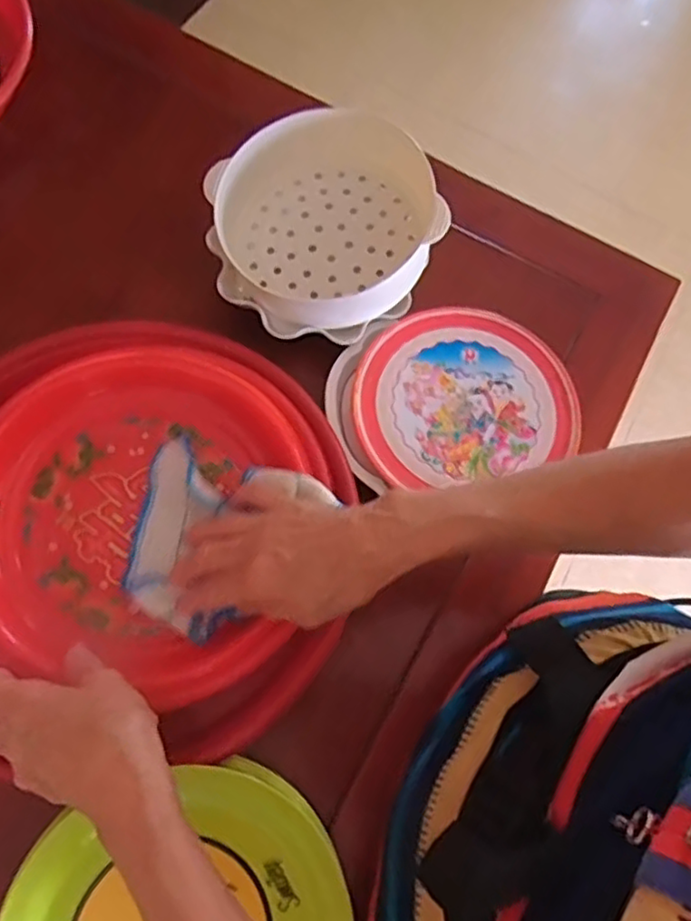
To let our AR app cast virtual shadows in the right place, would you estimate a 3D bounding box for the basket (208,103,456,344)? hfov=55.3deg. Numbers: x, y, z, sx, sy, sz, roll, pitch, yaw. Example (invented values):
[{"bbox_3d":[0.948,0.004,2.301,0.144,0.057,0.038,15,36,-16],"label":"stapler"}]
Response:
[{"bbox_3d":[-0.017,-0.192,0.524,0.173,0.064,0.183,1,67,-3],"label":"basket"}]

